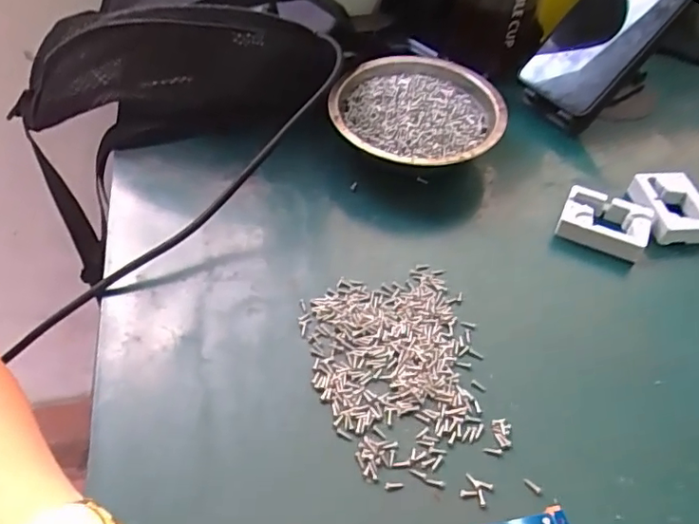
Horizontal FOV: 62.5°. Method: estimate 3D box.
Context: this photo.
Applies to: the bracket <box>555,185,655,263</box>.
[{"bbox_3d":[0.172,-0.026,0.390,0.055,0.020,0.039,23,53,17],"label":"bracket"}]

